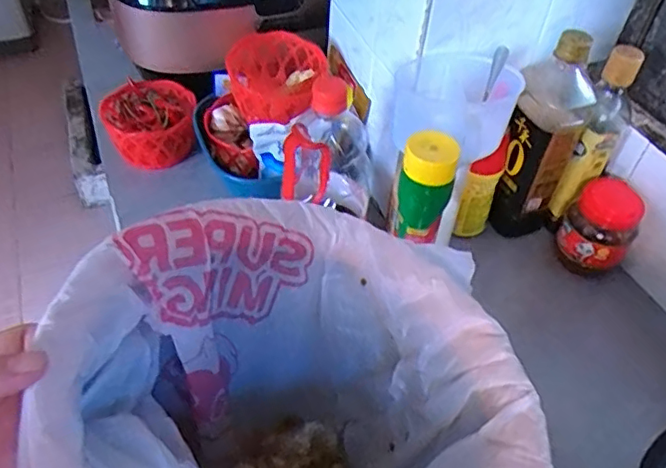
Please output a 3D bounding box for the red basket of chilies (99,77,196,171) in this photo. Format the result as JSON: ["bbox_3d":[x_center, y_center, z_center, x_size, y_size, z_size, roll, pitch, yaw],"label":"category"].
[{"bbox_3d":[-0.266,-0.166,0.843,0.129,0.089,0.115,-7,45,-9],"label":"red basket of chilies"}]

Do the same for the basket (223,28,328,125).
[{"bbox_3d":[-0.078,-0.210,0.782,0.131,0.081,0.125,9,45,7],"label":"basket"}]

